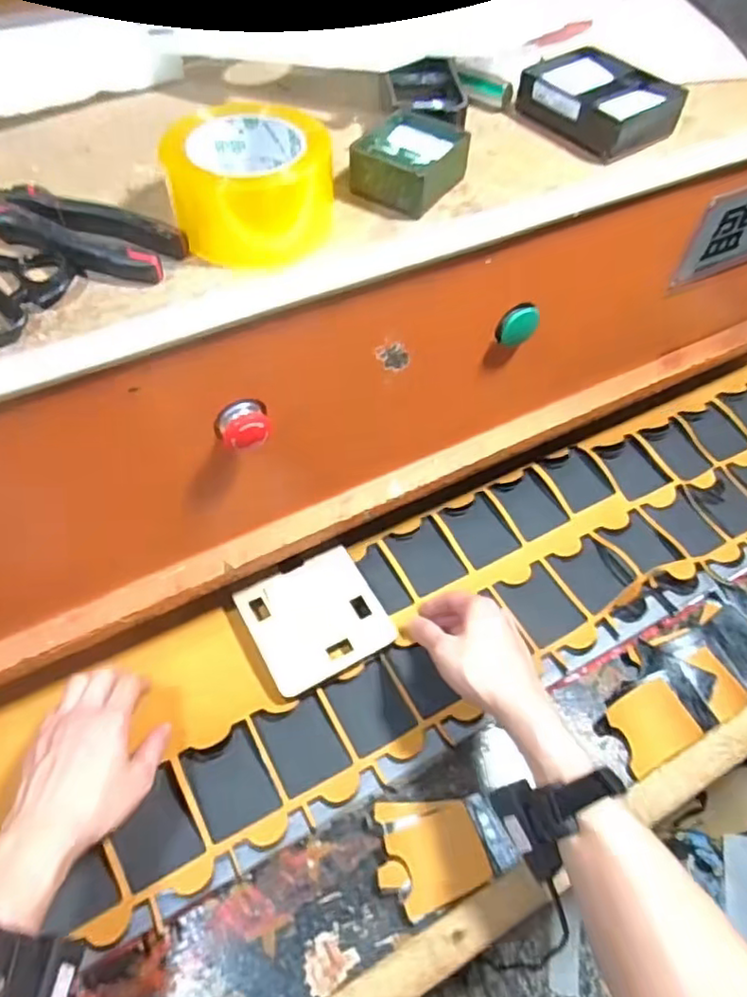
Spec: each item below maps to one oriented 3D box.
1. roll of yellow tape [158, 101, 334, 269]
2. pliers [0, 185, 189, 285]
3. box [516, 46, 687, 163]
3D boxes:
[{"bbox_3d":[-0.085,-0.226,0.456,0.106,0.072,0.106,-6,57,-7],"label":"roll of yellow tape"},{"bbox_3d":[-0.223,-0.190,0.442,0.193,0.017,0.052,22,58,11],"label":"pliers"},{"bbox_3d":[0.192,-0.338,0.550,0.104,0.032,0.118,-35,64,-23],"label":"box"}]

